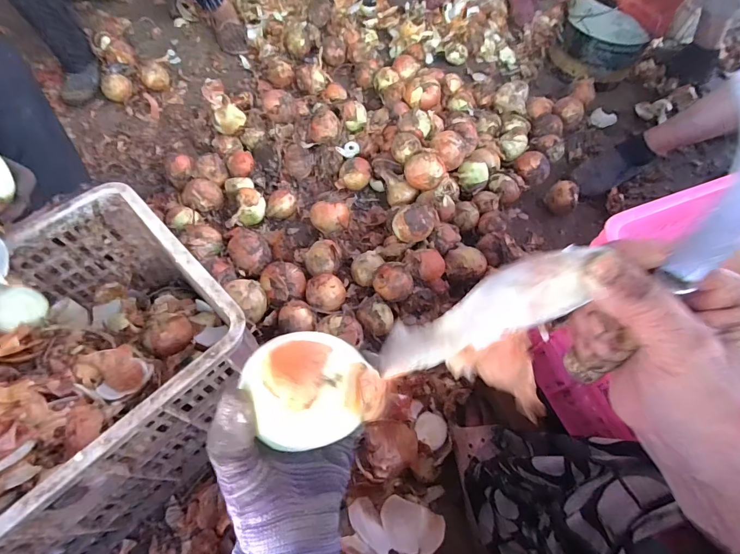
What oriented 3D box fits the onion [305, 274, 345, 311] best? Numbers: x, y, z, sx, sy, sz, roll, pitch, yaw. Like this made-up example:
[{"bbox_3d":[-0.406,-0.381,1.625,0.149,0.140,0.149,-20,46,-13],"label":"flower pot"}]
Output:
[{"bbox_3d":[-0.086,0.034,0.754,0.074,0.055,0.067,-17,61,-13],"label":"onion"}]

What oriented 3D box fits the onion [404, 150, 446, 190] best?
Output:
[{"bbox_3d":[0.124,-0.236,0.874,0.092,0.077,0.076,23,60,11],"label":"onion"}]

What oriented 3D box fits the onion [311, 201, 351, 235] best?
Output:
[{"bbox_3d":[-0.089,-0.131,0.861,0.088,0.061,0.065,-5,59,-6],"label":"onion"}]

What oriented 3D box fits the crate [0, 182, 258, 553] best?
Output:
[{"bbox_3d":[-0.453,0.178,0.540,0.359,0.263,0.520,40,65,20],"label":"crate"}]

